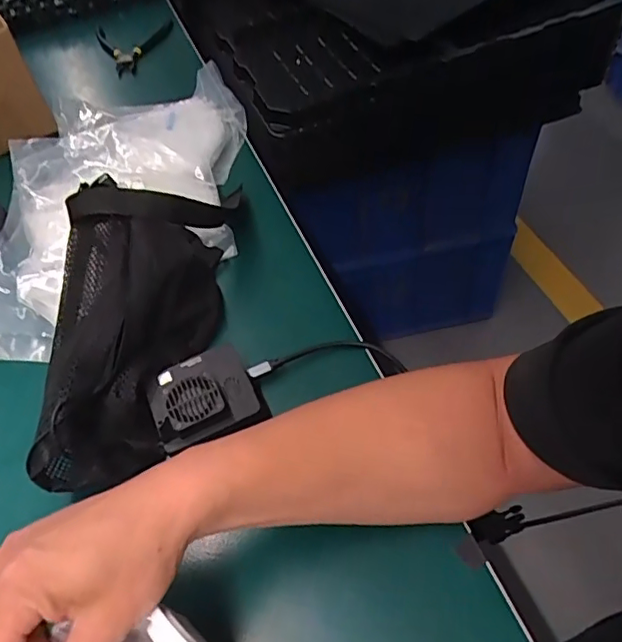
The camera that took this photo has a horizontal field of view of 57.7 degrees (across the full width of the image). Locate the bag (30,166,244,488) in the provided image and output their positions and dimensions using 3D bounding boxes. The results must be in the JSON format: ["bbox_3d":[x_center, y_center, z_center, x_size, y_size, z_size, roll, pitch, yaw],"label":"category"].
[{"bbox_3d":[-0.149,-0.003,0.457,0.130,0.086,0.263,-1,53,6],"label":"bag"}]

